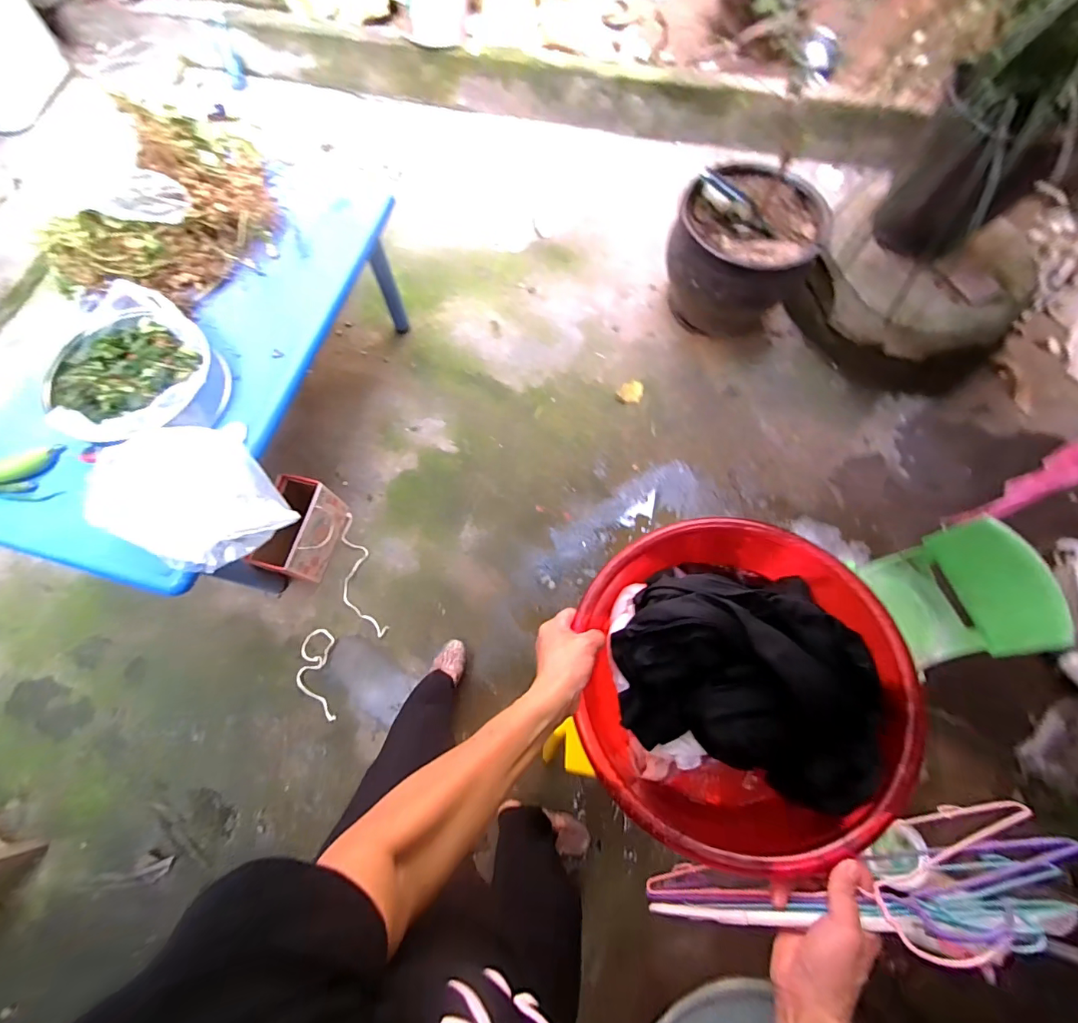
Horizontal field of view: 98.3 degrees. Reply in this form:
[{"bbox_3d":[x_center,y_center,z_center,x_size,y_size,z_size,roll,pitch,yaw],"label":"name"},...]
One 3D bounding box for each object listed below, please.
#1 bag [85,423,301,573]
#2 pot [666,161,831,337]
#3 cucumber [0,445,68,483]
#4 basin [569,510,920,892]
[{"bbox_3d":[-0.691,-0.029,0.919,0.274,0.128,0.273,-36,74,-12],"label":"bag"},{"bbox_3d":[0.663,-0.828,1.550,0.386,0.425,0.376,0,70,0],"label":"pot"},{"bbox_3d":[-1.156,-0.083,0.992,0.255,0.032,0.060,-18,75,-7],"label":"cucumber"},{"bbox_3d":[0.214,0.184,0.511,0.334,0.147,0.324,1,73,-2],"label":"basin"}]

